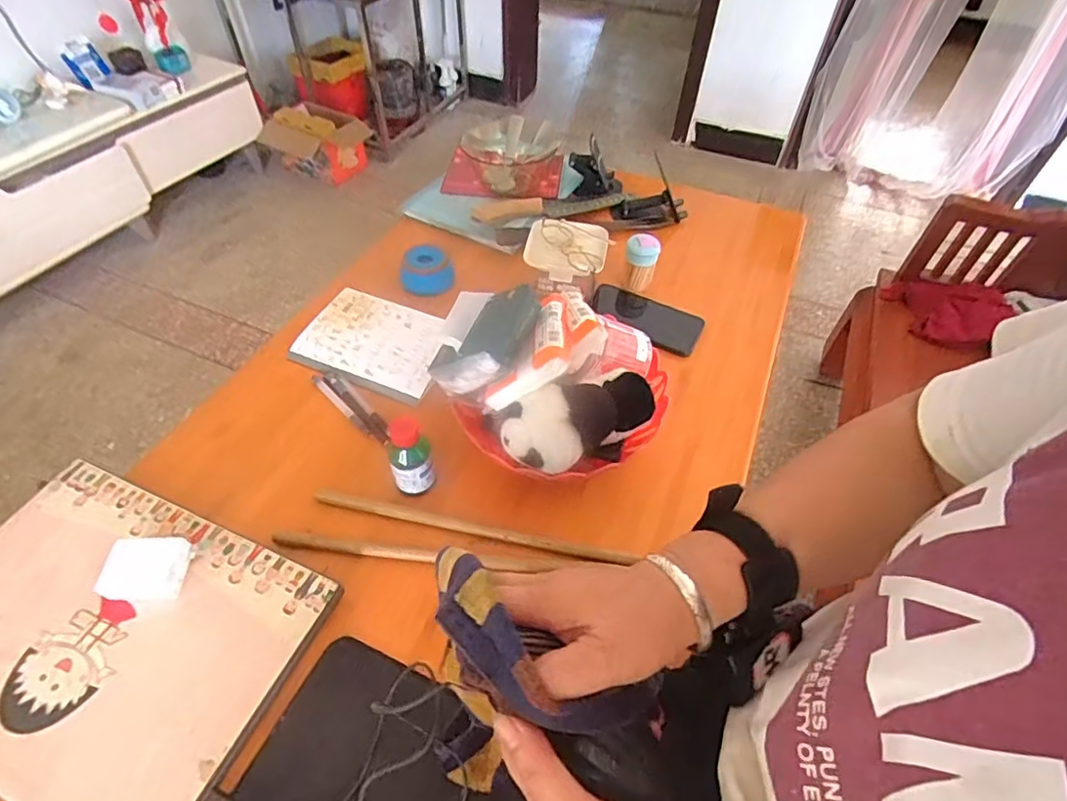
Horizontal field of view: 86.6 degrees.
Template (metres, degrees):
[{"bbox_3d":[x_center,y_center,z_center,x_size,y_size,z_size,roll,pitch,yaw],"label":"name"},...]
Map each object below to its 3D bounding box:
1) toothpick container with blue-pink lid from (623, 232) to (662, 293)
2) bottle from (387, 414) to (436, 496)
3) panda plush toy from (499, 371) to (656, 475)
[{"bbox_3d":[0.154,-0.200,0.815,0.046,0.074,0.042,10,52,6],"label":"toothpick container with blue-pink lid"},{"bbox_3d":[-0.127,0.059,0.585,0.042,0.093,0.035,-11,53,-10],"label":"bottle"},{"bbox_3d":[0.048,0.026,0.574,0.157,0.070,0.069,-16,54,-14],"label":"panda plush toy"}]

